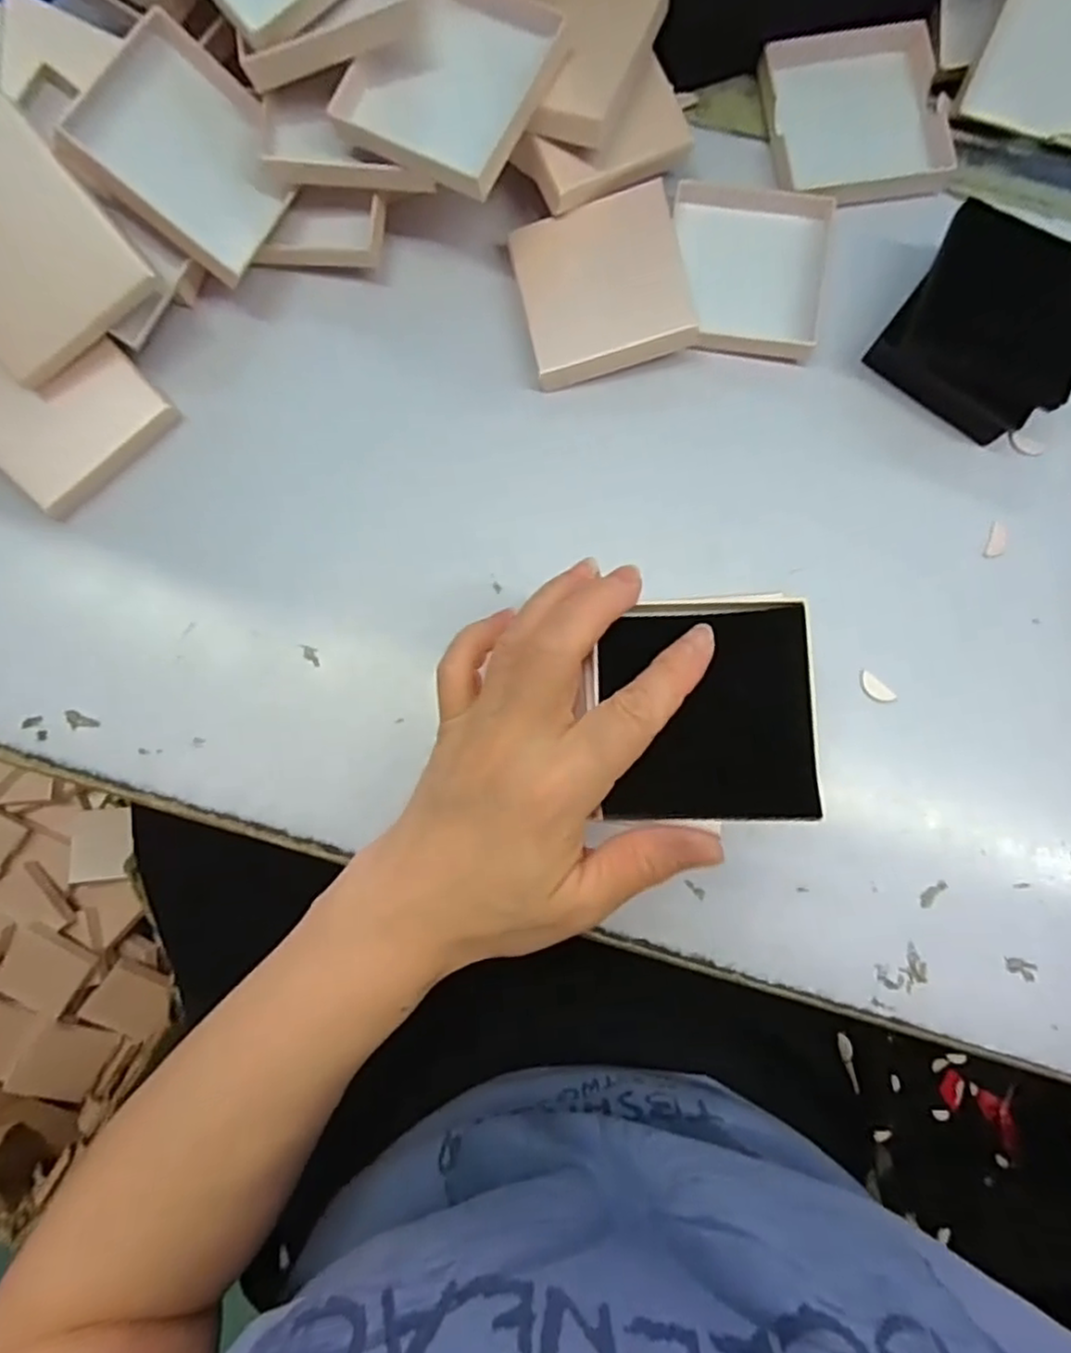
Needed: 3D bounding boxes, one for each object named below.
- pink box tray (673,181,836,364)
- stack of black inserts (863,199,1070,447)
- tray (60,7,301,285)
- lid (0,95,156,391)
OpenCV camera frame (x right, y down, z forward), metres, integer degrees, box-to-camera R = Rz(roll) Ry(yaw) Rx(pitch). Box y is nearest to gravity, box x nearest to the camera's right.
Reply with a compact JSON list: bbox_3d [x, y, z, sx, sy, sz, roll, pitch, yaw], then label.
[{"bbox_3d":[0.103,-0.191,0.329,0.074,0.016,0.080,5,84,0],"label":"pink box tray"},{"bbox_3d":[0.203,-0.156,0.313,0.075,0.037,0.079,26,85,2],"label":"stack of black inserts"},{"bbox_3d":[-0.146,-0.226,0.298,0.076,0.008,0.077,33,71,-32],"label":"tray"},{"bbox_3d":[-0.210,-0.172,0.281,0.075,0.009,0.073,-37,124,4],"label":"lid"}]

